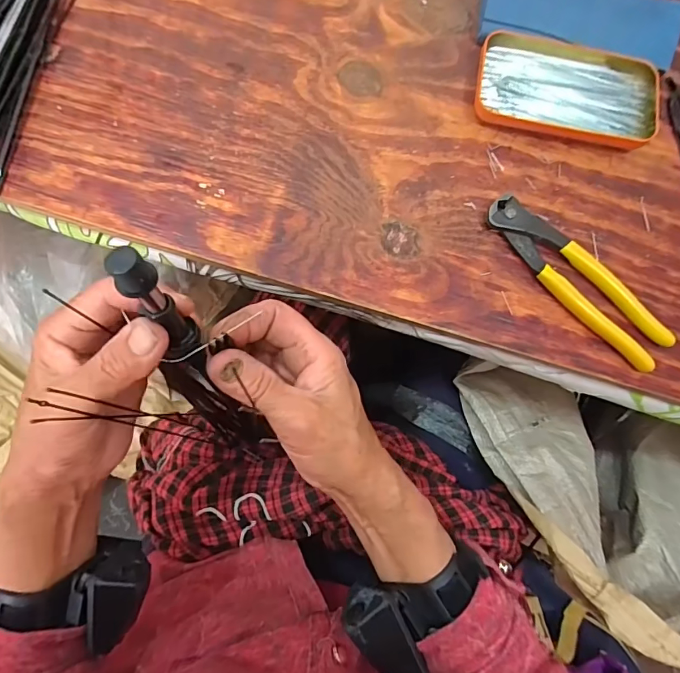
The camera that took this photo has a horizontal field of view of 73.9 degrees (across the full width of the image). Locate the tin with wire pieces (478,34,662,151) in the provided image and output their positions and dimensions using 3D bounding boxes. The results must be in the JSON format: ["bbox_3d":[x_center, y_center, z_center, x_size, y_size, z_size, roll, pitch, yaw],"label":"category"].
[{"bbox_3d":[0.182,-0.200,0.364,0.144,0.017,0.084,11,79,-3],"label":"tin with wire pieces"}]

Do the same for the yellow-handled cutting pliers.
[{"bbox_3d":[0.177,-0.043,0.341,0.036,0.016,0.163,-44,86,-11],"label":"yellow-handled cutting pliers"}]

